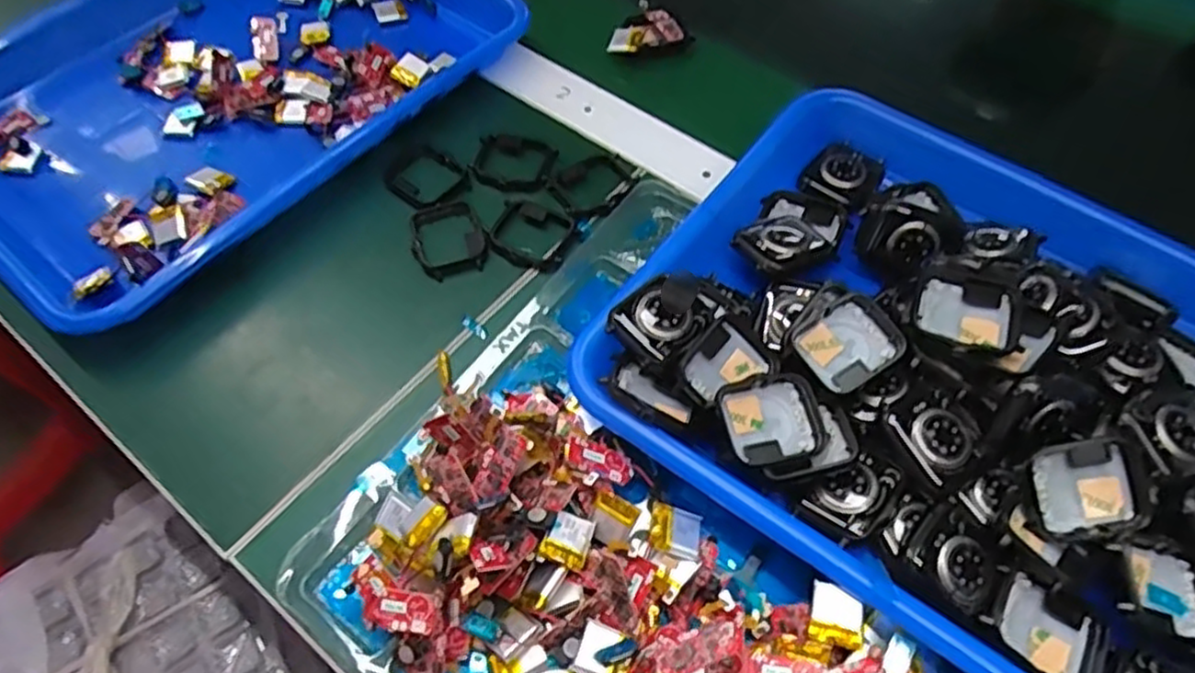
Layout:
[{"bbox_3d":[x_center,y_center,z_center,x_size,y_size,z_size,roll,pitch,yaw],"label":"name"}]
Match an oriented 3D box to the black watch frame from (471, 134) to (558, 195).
[{"bbox_3d":[-0.050,-0.103,0.424,0.048,0.009,0.035,18,59,10],"label":"black watch frame"}]

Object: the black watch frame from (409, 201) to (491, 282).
[{"bbox_3d":[-0.082,-0.053,0.396,0.039,0.011,0.046,-20,60,-14],"label":"black watch frame"}]

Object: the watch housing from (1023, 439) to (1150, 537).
[{"bbox_3d":[0.189,0.059,0.283,0.042,0.010,0.036,-8,82,1],"label":"watch housing"}]

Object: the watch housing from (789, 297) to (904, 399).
[{"bbox_3d":[0.108,0.004,0.316,0.041,0.011,0.036,-34,70,-10],"label":"watch housing"}]

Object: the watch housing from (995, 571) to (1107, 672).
[{"bbox_3d":[0.168,0.109,0.271,0.038,0.015,0.035,27,61,15],"label":"watch housing"}]

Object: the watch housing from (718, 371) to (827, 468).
[{"bbox_3d":[0.073,0.034,0.300,0.040,0.015,0.035,-9,58,-7],"label":"watch housing"}]

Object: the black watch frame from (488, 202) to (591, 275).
[{"bbox_3d":[-0.033,-0.056,0.394,0.046,0.013,0.038,25,60,14],"label":"black watch frame"}]

